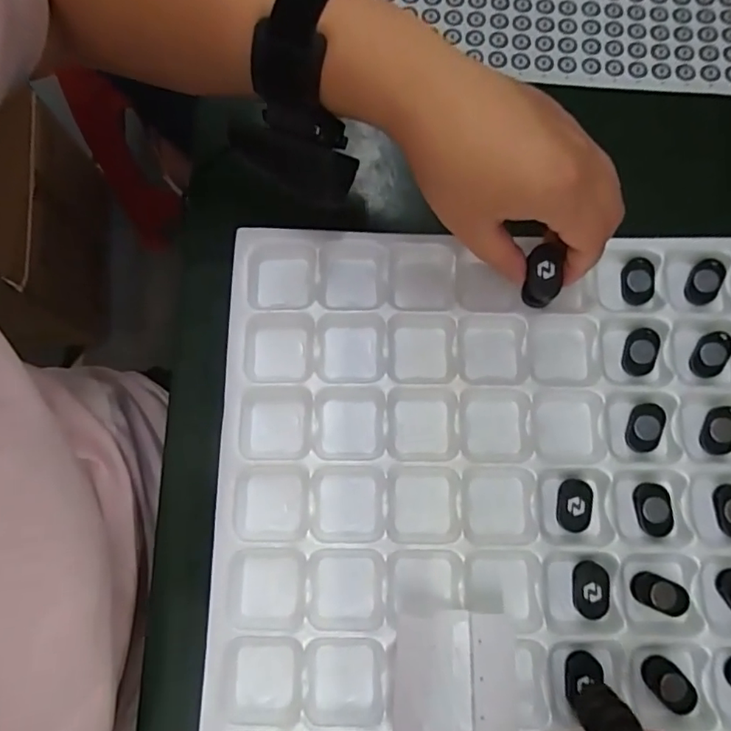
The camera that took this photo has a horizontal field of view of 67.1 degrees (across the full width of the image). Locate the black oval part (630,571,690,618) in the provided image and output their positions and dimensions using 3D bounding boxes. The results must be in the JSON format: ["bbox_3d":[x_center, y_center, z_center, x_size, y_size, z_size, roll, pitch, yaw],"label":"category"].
[{"bbox_3d":[0.160,0.124,0.298,0.029,0.007,0.017,21,77,6],"label":"black oval part"}]

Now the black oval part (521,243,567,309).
[{"bbox_3d":[0.099,-0.050,0.307,0.018,0.012,0.036,9,119,12],"label":"black oval part"}]

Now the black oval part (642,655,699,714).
[{"bbox_3d":[0.159,0.167,0.287,0.028,0.007,0.018,44,80,10],"label":"black oval part"}]

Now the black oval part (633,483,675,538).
[{"bbox_3d":[0.162,0.081,0.309,0.017,0.008,0.029,-10,76,-2],"label":"black oval part"}]

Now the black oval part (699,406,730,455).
[{"bbox_3d":[0.205,0.037,0.318,0.019,0.008,0.028,18,77,5],"label":"black oval part"}]

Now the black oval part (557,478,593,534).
[{"bbox_3d":[0.119,0.079,0.311,0.019,0.009,0.028,4,76,2],"label":"black oval part"}]

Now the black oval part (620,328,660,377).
[{"bbox_3d":[0.165,-0.008,0.330,0.018,0.011,0.027,8,76,3],"label":"black oval part"}]

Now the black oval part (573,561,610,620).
[{"bbox_3d":[0.123,0.122,0.299,0.018,0.005,0.029,3,76,1],"label":"black oval part"}]

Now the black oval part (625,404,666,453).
[{"bbox_3d":[0.162,0.036,0.319,0.018,0.009,0.027,17,77,5],"label":"black oval part"}]

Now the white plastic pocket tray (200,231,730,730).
[{"bbox_3d":[0.097,0.161,0.276,0.355,0.030,0.490,0,76,1],"label":"white plastic pocket tray"}]

